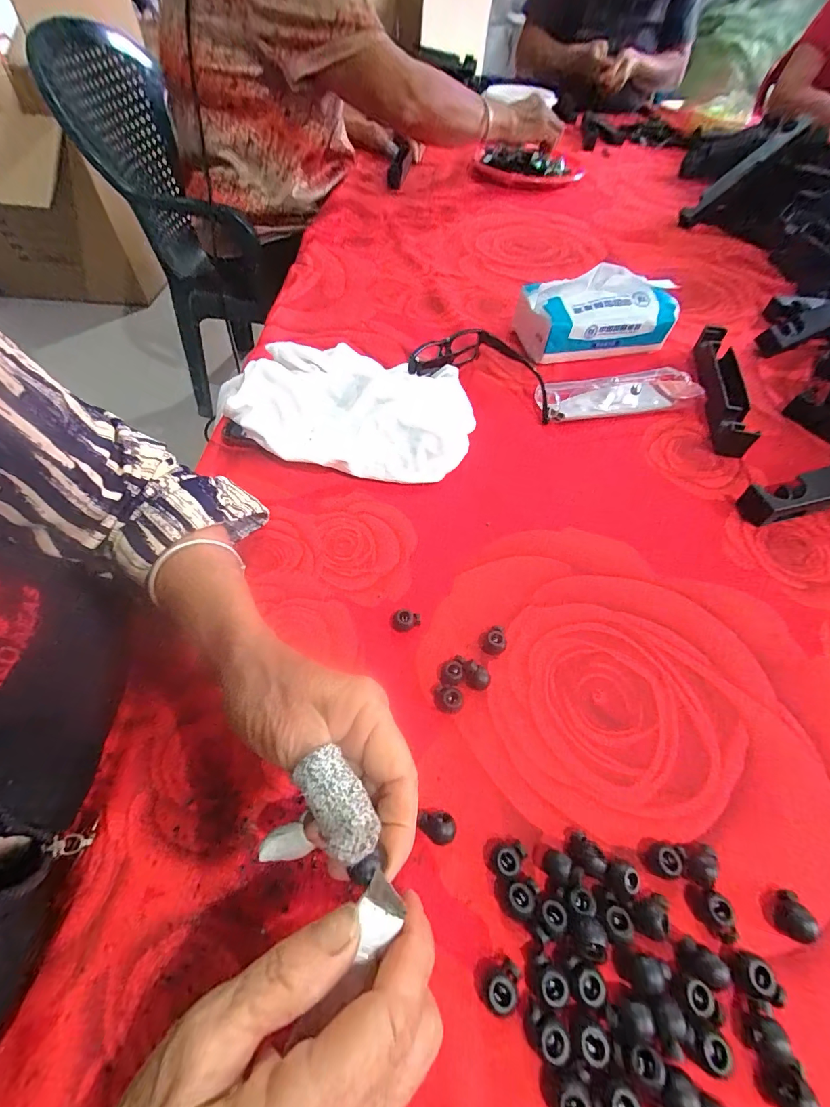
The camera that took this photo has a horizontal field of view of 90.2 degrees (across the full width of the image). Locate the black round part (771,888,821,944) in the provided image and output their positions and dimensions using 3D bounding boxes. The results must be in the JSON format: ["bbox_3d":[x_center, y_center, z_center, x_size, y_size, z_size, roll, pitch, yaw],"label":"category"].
[{"bbox_3d":[0.184,0.176,0.201,0.012,0.013,0.019,13,56,8],"label":"black round part"}]

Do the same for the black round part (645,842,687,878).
[{"bbox_3d":[0.131,0.160,0.215,0.016,0.011,0.015,12,56,7],"label":"black round part"}]

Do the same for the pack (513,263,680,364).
[{"bbox_3d":[0.206,-0.285,0.481,0.165,0.078,0.093,-10,56,-8],"label":"pack"}]

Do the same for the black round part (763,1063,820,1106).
[{"bbox_3d":[0.152,0.219,0.168,0.014,0.013,0.016,11,56,6],"label":"black round part"}]

